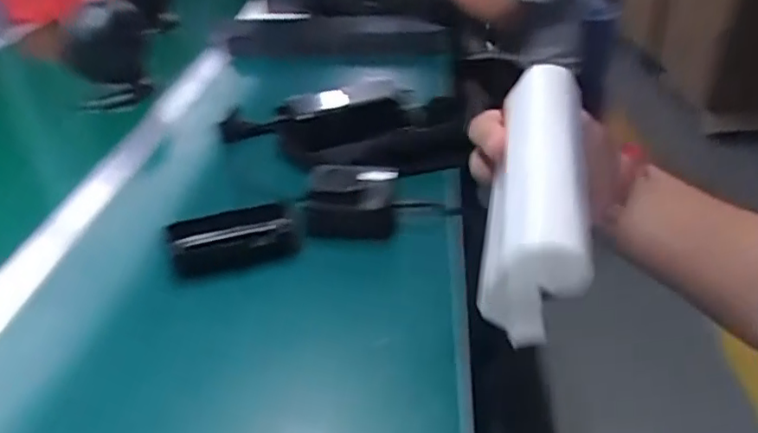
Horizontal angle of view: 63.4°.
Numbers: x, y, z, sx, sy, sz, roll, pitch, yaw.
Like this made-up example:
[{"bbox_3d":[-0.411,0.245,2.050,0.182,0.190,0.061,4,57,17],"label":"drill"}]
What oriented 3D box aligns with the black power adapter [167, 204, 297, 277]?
[{"bbox_3d":[-0.127,0.017,0.531,0.106,0.028,0.051,-9,33,-10],"label":"black power adapter"}]

